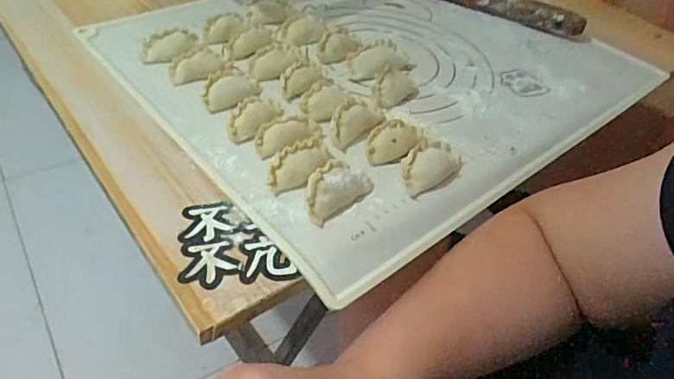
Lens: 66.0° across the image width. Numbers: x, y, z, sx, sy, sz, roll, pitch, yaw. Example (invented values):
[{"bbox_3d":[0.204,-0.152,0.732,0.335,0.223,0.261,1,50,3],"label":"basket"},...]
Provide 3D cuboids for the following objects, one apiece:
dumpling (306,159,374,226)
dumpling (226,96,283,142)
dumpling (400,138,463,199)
[{"bbox_3d":[-0.002,-0.002,0.371,0.028,0.020,0.060,37,48,25],"label":"dumpling"},{"bbox_3d":[-0.067,-0.061,0.425,0.025,0.016,0.057,21,44,10],"label":"dumpling"},{"bbox_3d":[0.073,-0.019,0.401,0.032,0.022,0.060,36,48,25],"label":"dumpling"}]

